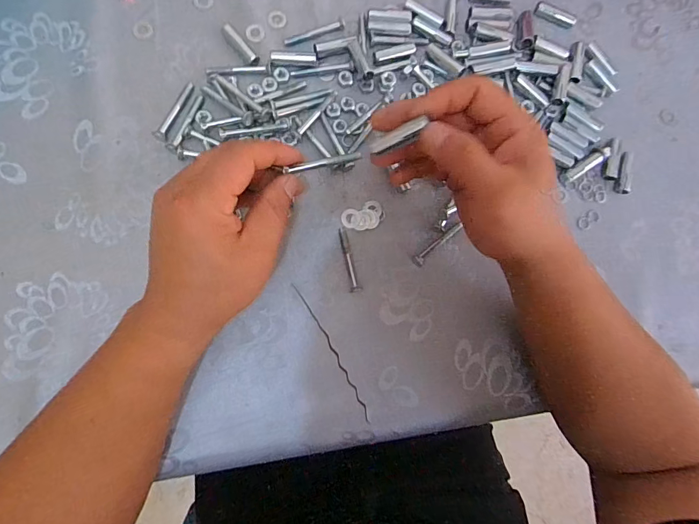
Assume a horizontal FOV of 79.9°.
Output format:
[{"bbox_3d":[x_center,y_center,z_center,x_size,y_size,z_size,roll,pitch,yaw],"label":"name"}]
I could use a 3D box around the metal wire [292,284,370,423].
[{"bbox_3d":[-0.013,0.074,0.344,0.006,0.004,0.128,-29,88,-10],"label":"metal wire"}]

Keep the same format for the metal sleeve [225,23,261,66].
[{"bbox_3d":[-0.094,-0.187,0.360,0.009,0.009,0.039,-44,91,-10],"label":"metal sleeve"}]

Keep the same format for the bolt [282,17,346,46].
[{"bbox_3d":[-0.030,-0.205,0.372,0.058,0.006,0.009,-22,87,-9],"label":"bolt"}]

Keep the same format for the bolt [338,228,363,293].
[{"bbox_3d":[0.000,-0.002,0.353,0.010,0.006,0.055,-12,85,-9],"label":"bolt"}]

